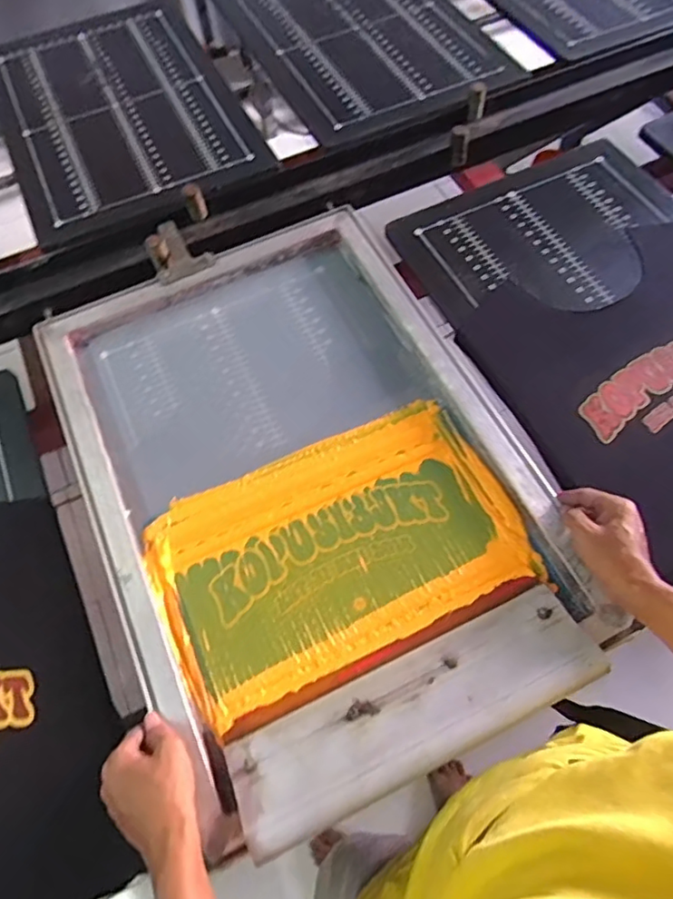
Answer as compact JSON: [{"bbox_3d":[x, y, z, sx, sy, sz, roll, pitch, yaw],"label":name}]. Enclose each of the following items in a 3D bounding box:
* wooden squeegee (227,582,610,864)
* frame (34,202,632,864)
[{"bbox_3d":[0.074,0.240,0.540,0.343,0.025,0.102,-24,42,-9],"label":"wooden squeegee"},{"bbox_3d":[-0.046,0.013,0.669,0.457,0.071,0.662,-24,65,-9],"label":"frame"}]

